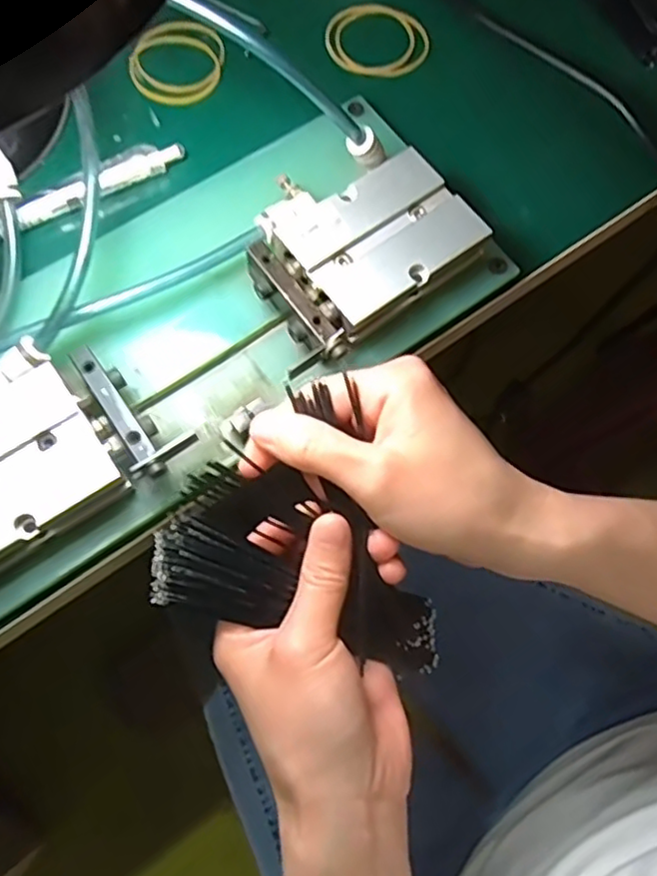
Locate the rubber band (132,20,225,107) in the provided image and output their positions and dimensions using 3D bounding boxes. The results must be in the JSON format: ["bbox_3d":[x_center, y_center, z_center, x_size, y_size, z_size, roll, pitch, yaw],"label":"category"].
[{"bbox_3d":[-0.077,-0.190,0.325,0.047,0.004,0.050,8,71,0],"label":"rubber band"}]

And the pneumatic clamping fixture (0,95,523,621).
[{"bbox_3d":[-0.058,-0.045,0.261,0.264,0.033,0.109,-34,76,-12],"label":"pneumatic clamping fixture"}]

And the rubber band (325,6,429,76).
[{"bbox_3d":[0.025,-0.207,0.333,0.052,0.004,0.045,20,72,4],"label":"rubber band"}]

